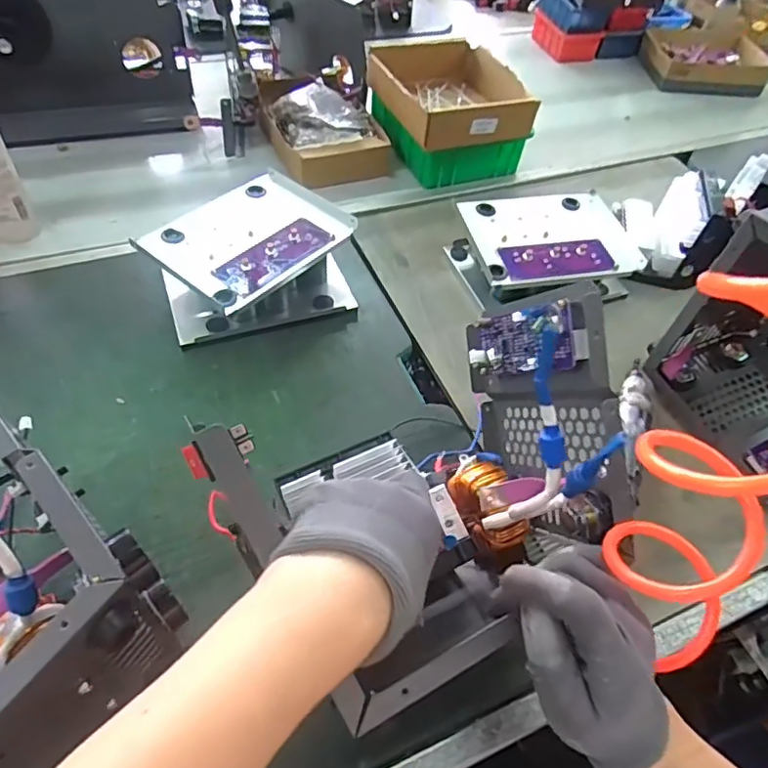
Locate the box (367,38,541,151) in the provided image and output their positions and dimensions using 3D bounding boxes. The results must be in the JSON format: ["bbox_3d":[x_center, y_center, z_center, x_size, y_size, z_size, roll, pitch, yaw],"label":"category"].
[{"bbox_3d":[0.087,-0.414,0.792,0.172,0.053,0.220,-16,55,-18],"label":"box"}]

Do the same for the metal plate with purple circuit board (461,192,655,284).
[{"bbox_3d":[0.200,-0.181,0.676,0.198,0.011,0.149,-8,53,-12],"label":"metal plate with purple circuit board"}]

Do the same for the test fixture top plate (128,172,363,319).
[{"bbox_3d":[-0.147,-0.166,0.611,0.150,0.020,0.202,36,57,21],"label":"test fixture top plate"}]

